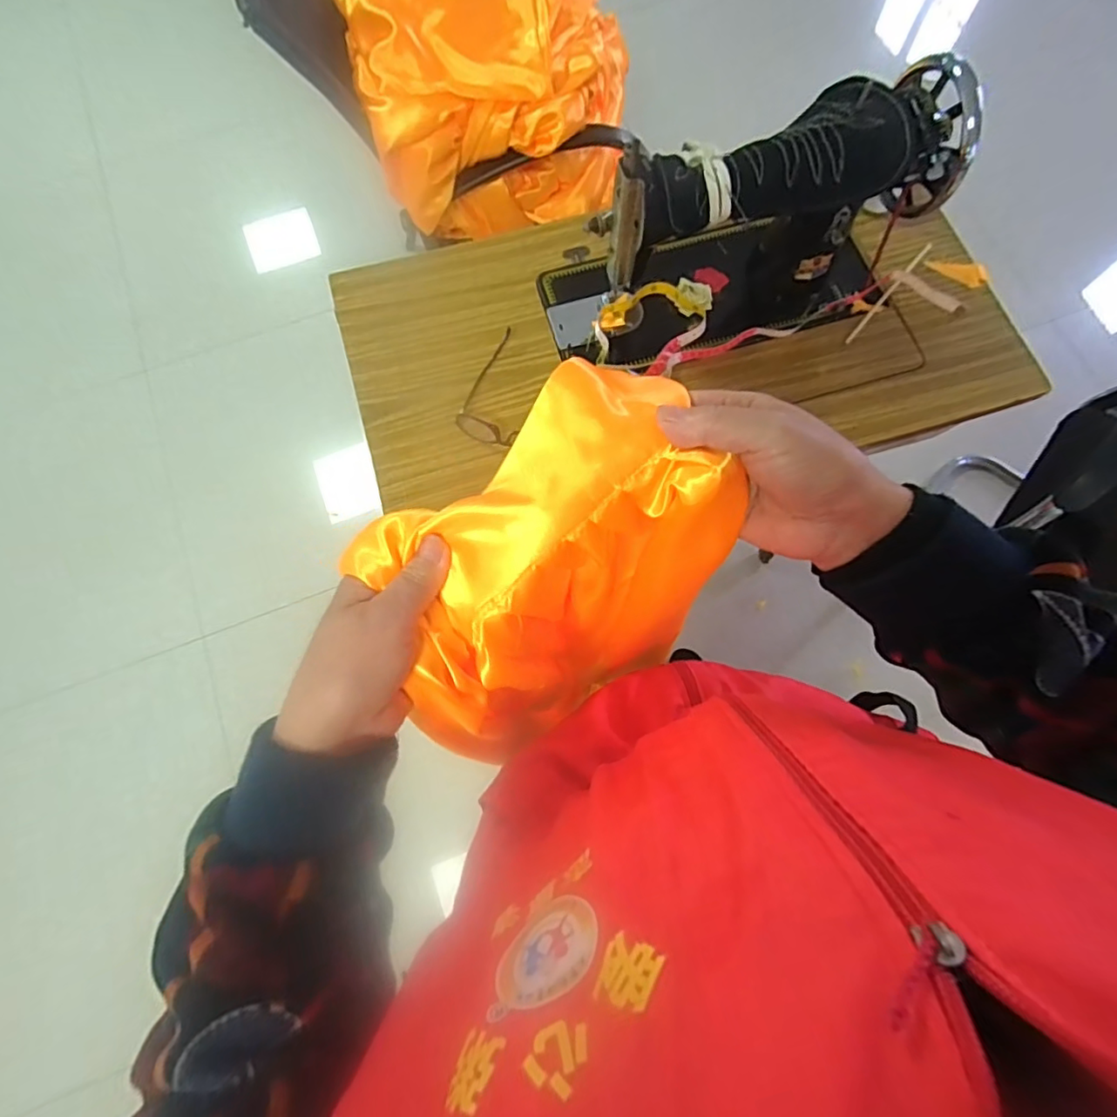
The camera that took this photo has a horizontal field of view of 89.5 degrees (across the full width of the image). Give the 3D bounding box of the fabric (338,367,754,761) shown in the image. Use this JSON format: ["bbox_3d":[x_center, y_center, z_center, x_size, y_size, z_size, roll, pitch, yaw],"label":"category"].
[{"bbox_3d":[-0.005,0.004,0.314,0.192,0.108,0.147,-29,77,-8],"label":"fabric"}]

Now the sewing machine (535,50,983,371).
[{"bbox_3d":[0.203,-0.357,0.645,0.419,0.259,0.167,-18,75,-5],"label":"sewing machine"}]

